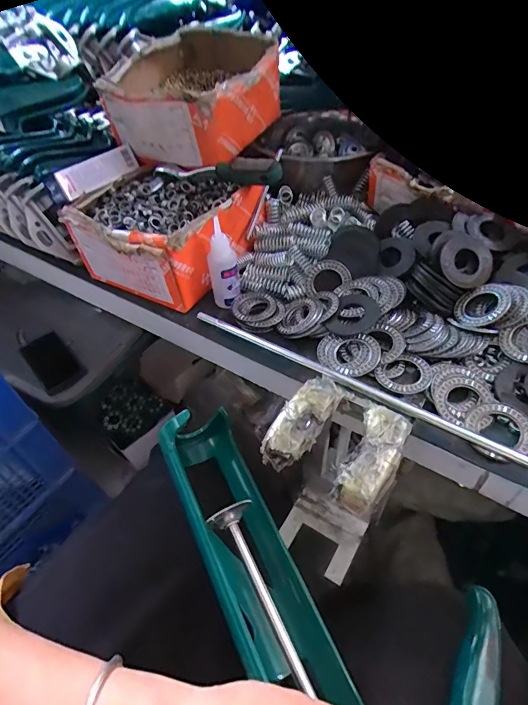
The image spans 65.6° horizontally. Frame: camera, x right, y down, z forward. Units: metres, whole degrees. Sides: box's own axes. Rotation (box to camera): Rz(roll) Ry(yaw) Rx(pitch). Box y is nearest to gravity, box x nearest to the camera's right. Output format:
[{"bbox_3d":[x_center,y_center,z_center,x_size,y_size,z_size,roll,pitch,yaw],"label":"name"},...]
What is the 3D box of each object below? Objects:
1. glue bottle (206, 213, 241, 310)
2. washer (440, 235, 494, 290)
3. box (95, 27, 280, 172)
[{"bbox_3d":[-0.036,-0.076,0.355,0.025,0.070,0.019,-11,47,-5],"label":"glue bottle"},{"bbox_3d":[0.167,-0.074,0.338,0.043,0.043,0.008,-19,5,-3],"label":"washer"},{"bbox_3d":[-0.071,-0.273,0.438,0.151,0.082,0.167,23,54,24],"label":"box"}]

